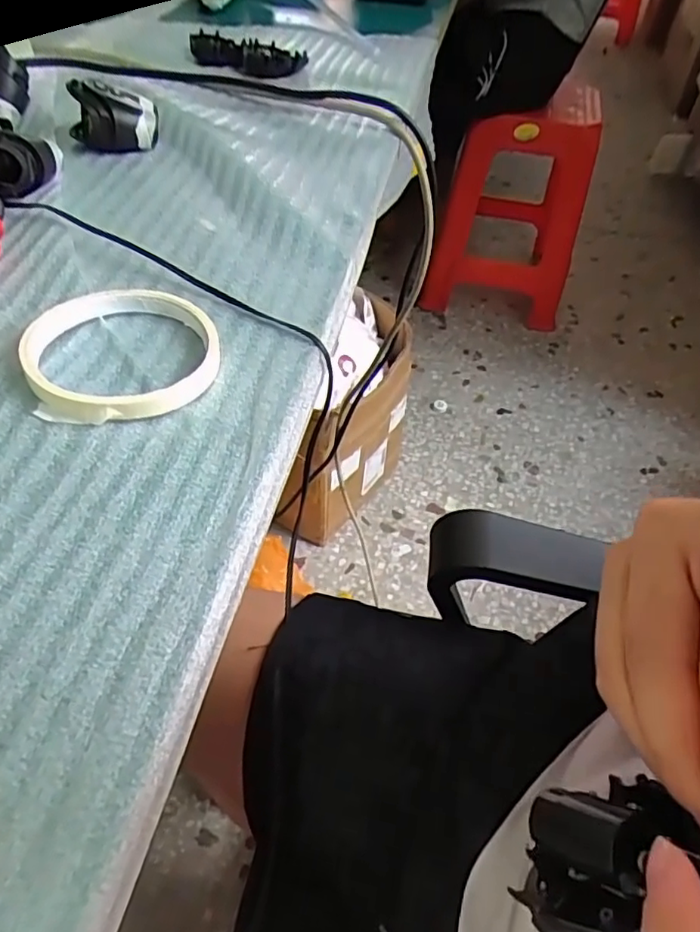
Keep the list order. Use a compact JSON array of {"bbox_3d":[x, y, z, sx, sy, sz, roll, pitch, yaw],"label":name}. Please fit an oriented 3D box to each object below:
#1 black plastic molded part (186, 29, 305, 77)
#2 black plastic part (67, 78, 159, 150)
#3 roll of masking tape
[{"bbox_3d":[-0.097,-0.386,0.555,0.110,0.010,0.055,23,52,14],"label":"black plastic molded part"},{"bbox_3d":[-0.167,-0.247,0.420,0.058,0.039,0.030,-11,52,-13],"label":"black plastic part"},{"bbox_3d":[-0.106,-0.055,0.281,0.084,0.016,0.085,2,50,-3],"label":"roll of masking tape"}]

